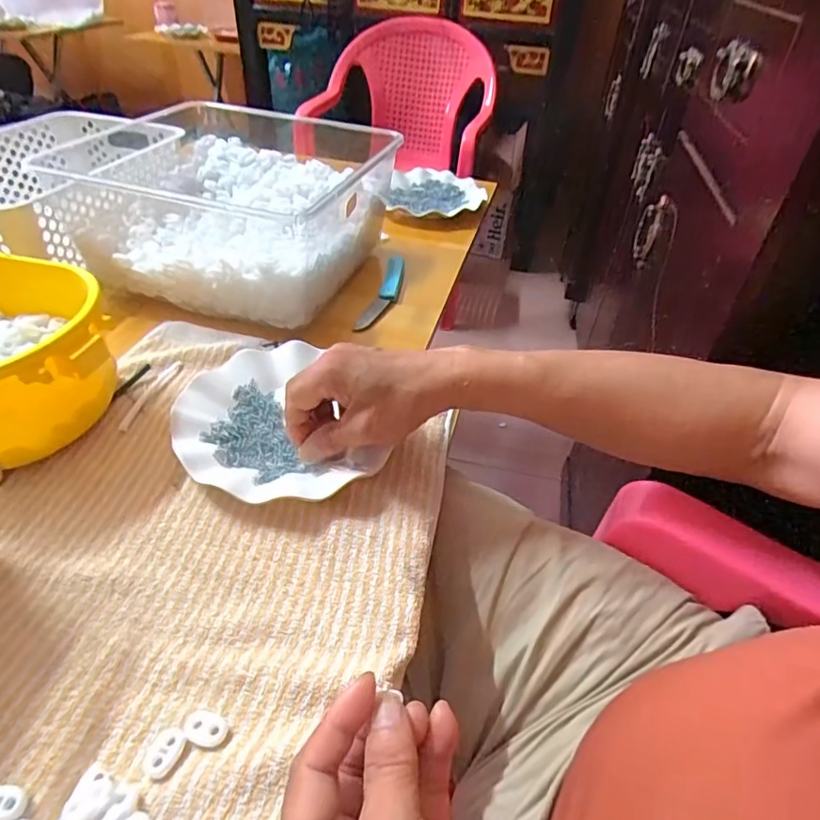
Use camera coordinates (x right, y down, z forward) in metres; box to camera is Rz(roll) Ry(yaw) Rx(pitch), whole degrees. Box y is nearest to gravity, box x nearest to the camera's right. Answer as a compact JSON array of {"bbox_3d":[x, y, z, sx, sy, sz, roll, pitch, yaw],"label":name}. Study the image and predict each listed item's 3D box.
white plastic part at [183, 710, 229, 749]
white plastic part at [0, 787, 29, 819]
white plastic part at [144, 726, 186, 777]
[{"bbox_3d":[-0.110,0.171,0.290,0.023,0.004,0.015,13,42,10],"label":"white plastic part"},{"bbox_3d":[-0.197,0.190,0.260,0.022,0.006,0.015,6,41,3],"label":"white plastic part"},{"bbox_3d":[-0.127,0.177,0.281,0.015,0.004,0.022,12,42,10],"label":"white plastic part"}]

